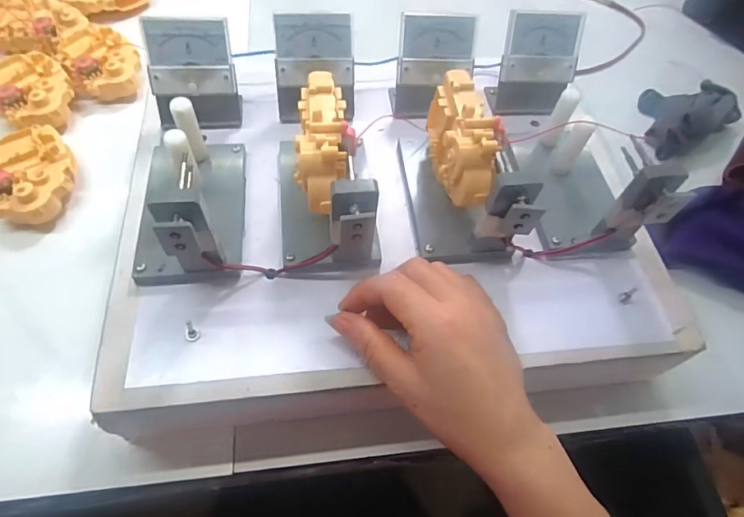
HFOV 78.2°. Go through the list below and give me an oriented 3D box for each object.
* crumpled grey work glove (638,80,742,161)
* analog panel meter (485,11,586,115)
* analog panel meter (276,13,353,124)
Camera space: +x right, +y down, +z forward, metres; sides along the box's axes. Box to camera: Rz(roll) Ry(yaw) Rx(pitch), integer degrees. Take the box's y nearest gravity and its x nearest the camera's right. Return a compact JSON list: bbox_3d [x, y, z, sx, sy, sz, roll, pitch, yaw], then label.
[{"bbox_3d":[0.354,-0.171,0.525,0.123,0.040,0.092,-30,66,-20],"label":"crumpled grey work glove"},{"bbox_3d":[0.146,-0.170,0.404,0.067,0.075,0.047,0,59,-5],"label":"analog panel meter"},{"bbox_3d":[-0.046,-0.157,0.379,0.063,0.069,0.046,-2,59,-5],"label":"analog panel meter"}]

